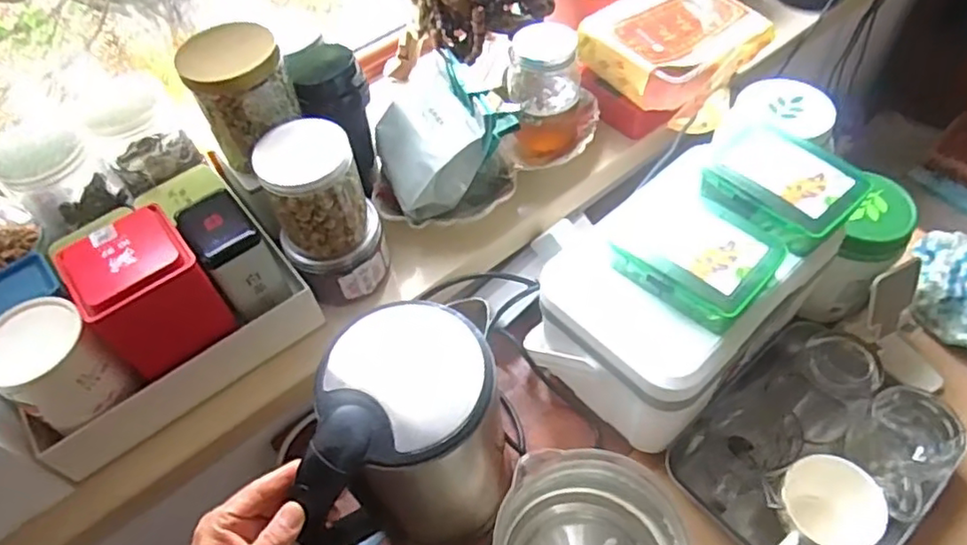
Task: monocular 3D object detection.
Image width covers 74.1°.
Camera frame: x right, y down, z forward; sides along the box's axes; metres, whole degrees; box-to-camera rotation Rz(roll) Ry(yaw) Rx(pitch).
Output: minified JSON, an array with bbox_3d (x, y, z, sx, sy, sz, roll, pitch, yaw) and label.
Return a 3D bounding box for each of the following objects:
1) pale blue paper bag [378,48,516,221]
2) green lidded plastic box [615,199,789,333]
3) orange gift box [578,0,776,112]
[{"bbox_3d":[-0.047,-0.150,0.681,0.133,0.131,0.106,-20,55,-9],"label":"pale blue paper bag"},{"bbox_3d":[0.186,-0.016,0.568,0.128,0.036,0.097,31,62,25],"label":"green lidded plastic box"},{"bbox_3d":[0.228,-0.276,0.771,0.196,0.064,0.152,-32,57,-17],"label":"orange gift box"}]

